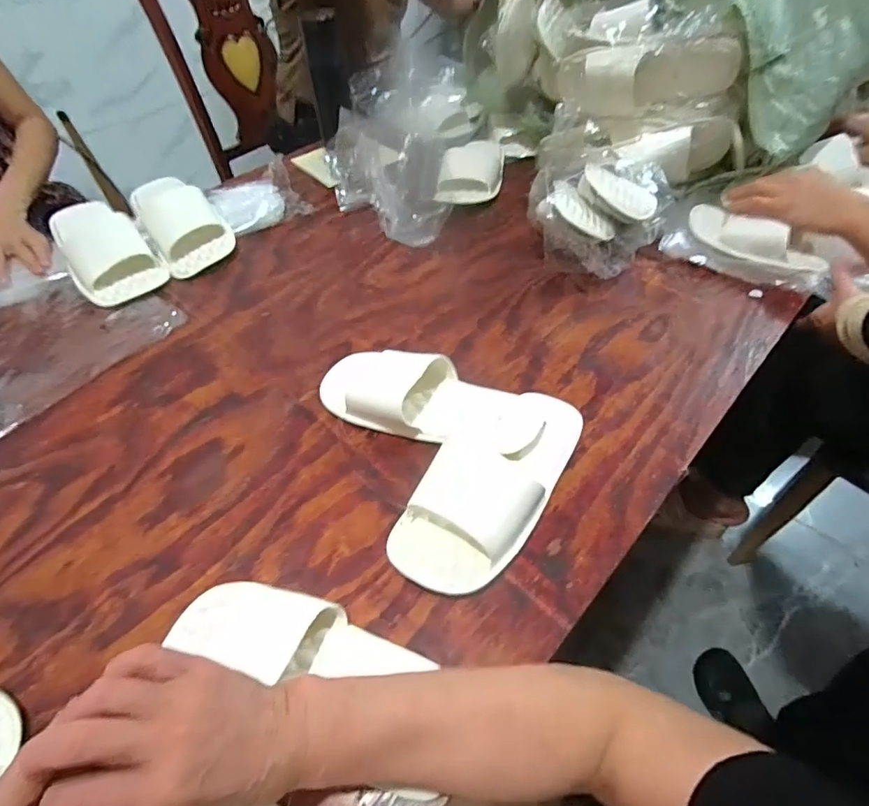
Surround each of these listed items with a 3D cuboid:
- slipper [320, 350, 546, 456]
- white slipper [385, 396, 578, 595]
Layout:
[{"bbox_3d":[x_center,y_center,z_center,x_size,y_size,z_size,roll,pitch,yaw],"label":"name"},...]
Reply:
[{"bbox_3d":[-0.006,-0.006,0.514,0.227,0.046,0.096,12,51,13],"label":"slipper"},{"bbox_3d":[0.059,0.065,0.446,0.095,0.048,0.229,31,58,27],"label":"white slipper"}]

